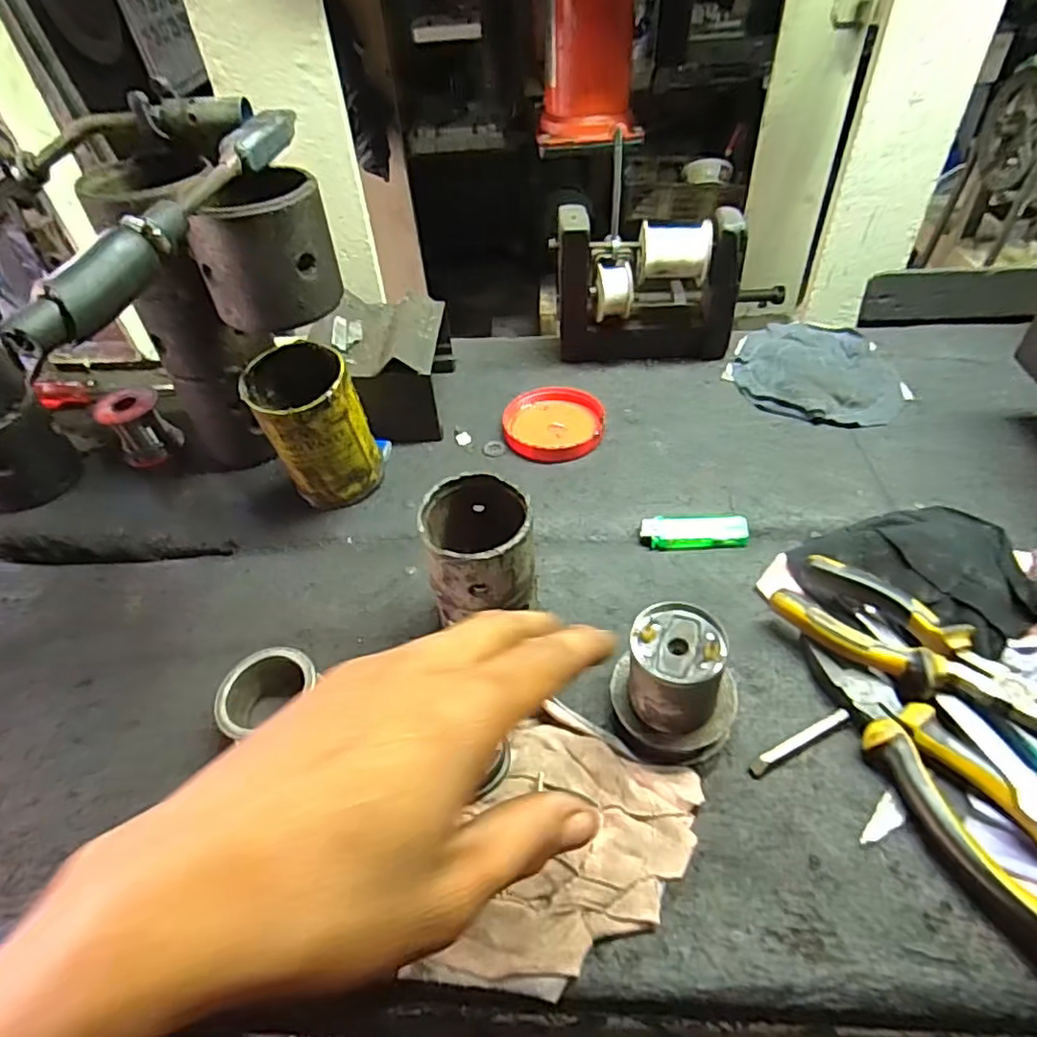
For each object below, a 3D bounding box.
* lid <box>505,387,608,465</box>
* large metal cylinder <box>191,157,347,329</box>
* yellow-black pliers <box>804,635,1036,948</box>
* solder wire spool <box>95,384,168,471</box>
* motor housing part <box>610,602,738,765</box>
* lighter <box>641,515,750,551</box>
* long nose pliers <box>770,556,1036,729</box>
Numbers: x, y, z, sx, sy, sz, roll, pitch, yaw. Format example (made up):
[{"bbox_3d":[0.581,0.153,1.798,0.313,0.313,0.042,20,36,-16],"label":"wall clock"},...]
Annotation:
[{"bbox_3d":[0.032,-0.085,0.569,0.088,0.020,0.080,-2,46,3],"label":"lid"},{"bbox_3d":[-0.170,-0.179,0.429,0.087,0.079,0.071,-20,48,-14],"label":"large metal cylinder"},{"bbox_3d":[0.224,0.141,0.334,0.047,0.028,0.189,-20,48,-14],"label":"yellow-black pliers"},{"bbox_3d":[-0.341,-0.083,0.572,0.043,0.056,0.042,15,49,18],"label":"solder wire spool"},{"bbox_3d":[0.090,0.096,0.363,0.069,0.075,0.060,17,50,20],"label":"motor housing part"},{"bbox_3d":[0.134,0.009,0.481,0.079,0.013,0.022,-5,46,0],"label":"lighter"},{"bbox_3d":[0.241,0.084,0.361,0.055,0.018,0.185,-32,52,-23],"label":"long nose pliers"}]

